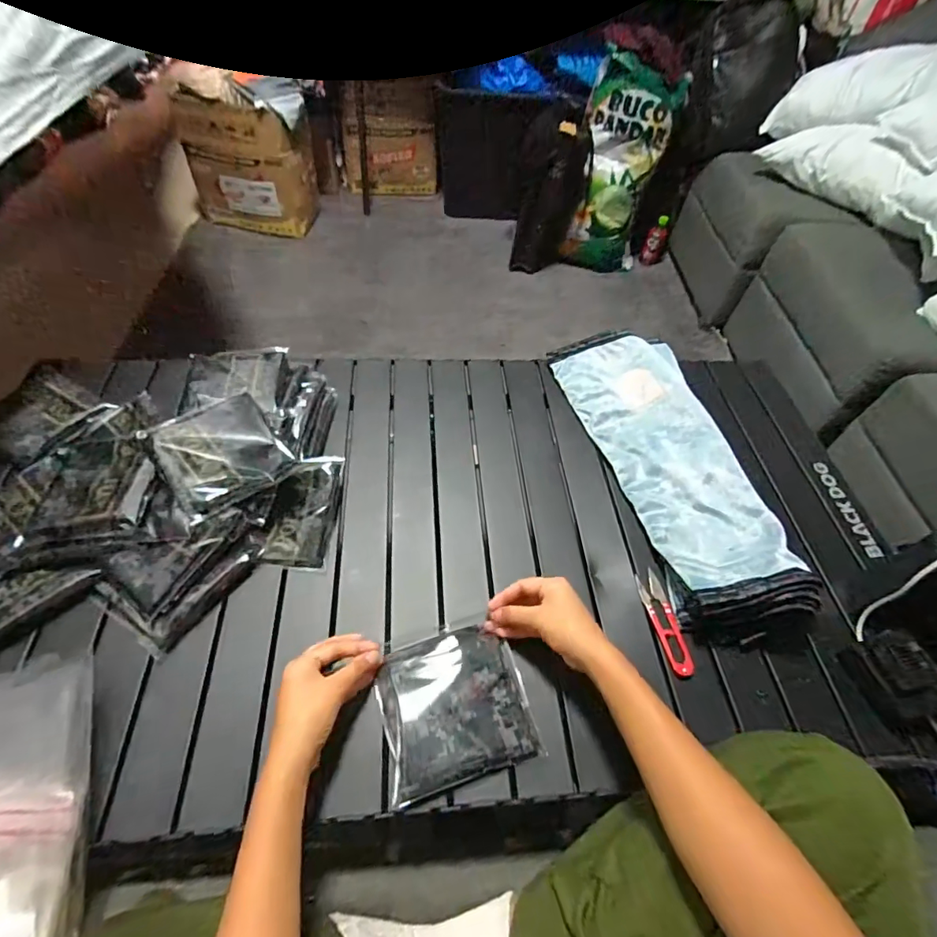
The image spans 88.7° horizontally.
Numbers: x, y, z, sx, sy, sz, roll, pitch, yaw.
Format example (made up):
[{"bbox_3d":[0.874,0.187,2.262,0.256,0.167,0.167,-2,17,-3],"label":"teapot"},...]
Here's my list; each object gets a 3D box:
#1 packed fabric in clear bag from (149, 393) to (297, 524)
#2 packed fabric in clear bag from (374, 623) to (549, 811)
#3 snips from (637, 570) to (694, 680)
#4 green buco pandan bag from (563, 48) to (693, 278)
[{"bbox_3d":[-0.286,-0.025,0.553,0.120,0.023,0.141,-31,62,-25],"label":"packed fabric in clear bag"},{"bbox_3d":[-0.014,0.228,0.469,0.138,0.025,0.133,-11,56,-13],"label":"packed fabric in clear bag"},{"bbox_3d":[0.221,0.172,0.541,0.027,0.010,0.119,-4,54,-8],"label":"snips"},{"bbox_3d":[0.490,-0.968,1.590,0.274,0.557,0.182,16,54,6],"label":"green buco pandan bag"}]

